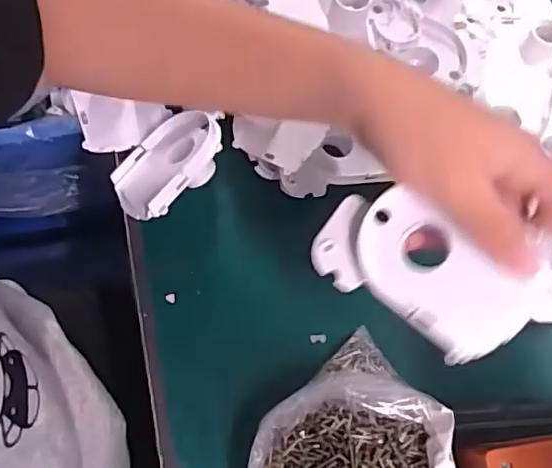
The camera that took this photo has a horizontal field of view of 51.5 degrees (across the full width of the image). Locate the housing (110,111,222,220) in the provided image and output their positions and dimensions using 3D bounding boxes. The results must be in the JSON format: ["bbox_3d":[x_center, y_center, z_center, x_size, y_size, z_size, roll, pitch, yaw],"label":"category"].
[{"bbox_3d":[-0.075,-0.046,0.411,0.066,0.032,0.084,26,74,40],"label":"housing"}]

